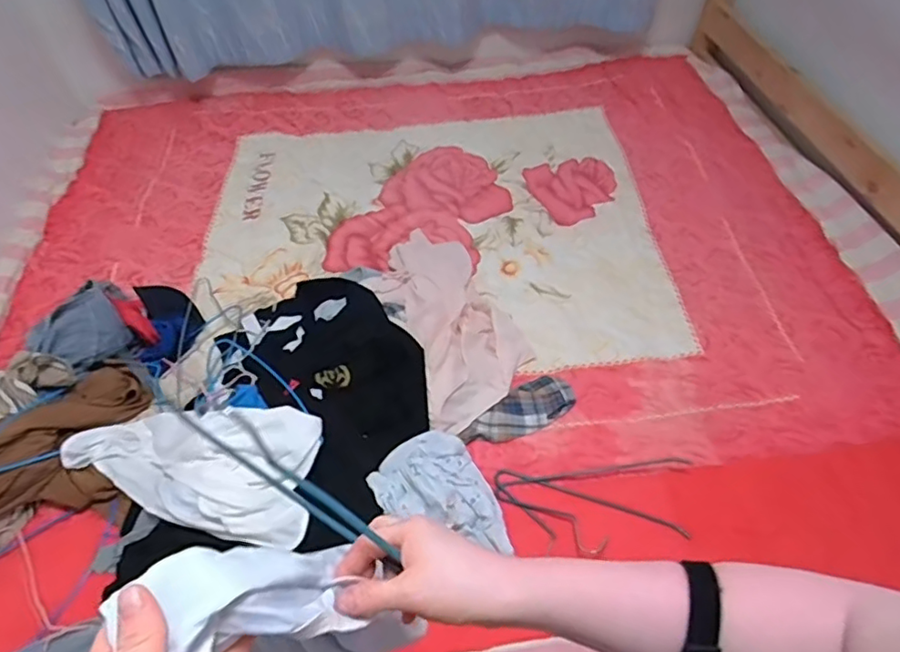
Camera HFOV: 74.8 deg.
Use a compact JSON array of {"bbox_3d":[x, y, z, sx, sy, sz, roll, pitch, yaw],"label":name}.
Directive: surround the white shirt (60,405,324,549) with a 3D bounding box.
[{"bbox_3d":[-0.436,0.223,0.999,0.476,0.069,0.215,3,53,22],"label":"white shirt"}]

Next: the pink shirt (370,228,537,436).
[{"bbox_3d":[-0.013,-0.051,1.288,0.266,0.110,0.547,-19,53,-14],"label":"pink shirt"}]

